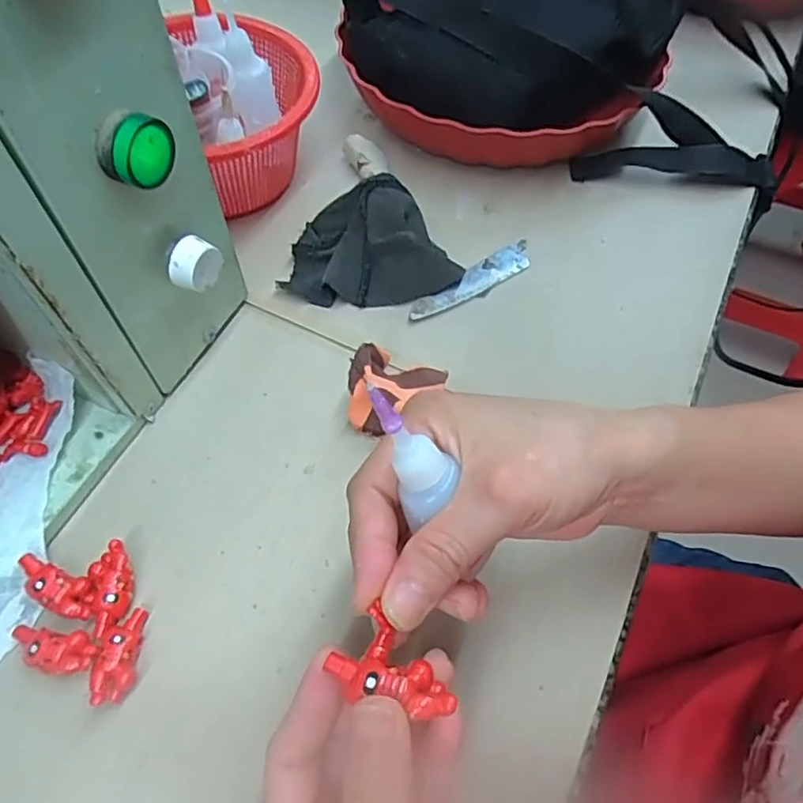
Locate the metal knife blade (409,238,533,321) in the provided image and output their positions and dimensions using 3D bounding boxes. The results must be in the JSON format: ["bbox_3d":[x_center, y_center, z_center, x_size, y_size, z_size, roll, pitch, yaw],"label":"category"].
[{"bbox_3d":[0.047,-0.080,0.410,0.100,0.006,0.022,-30,65,-19],"label":"metal knife blade"}]

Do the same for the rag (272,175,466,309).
[{"bbox_3d":[-0.016,-0.100,0.395,0.105,0.043,0.077,18,60,8],"label":"rag"}]

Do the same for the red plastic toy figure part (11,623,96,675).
[{"bbox_3d":[-0.158,0.111,0.278,0.041,0.010,0.018,10,59,3],"label":"red plastic toy figure part"}]

